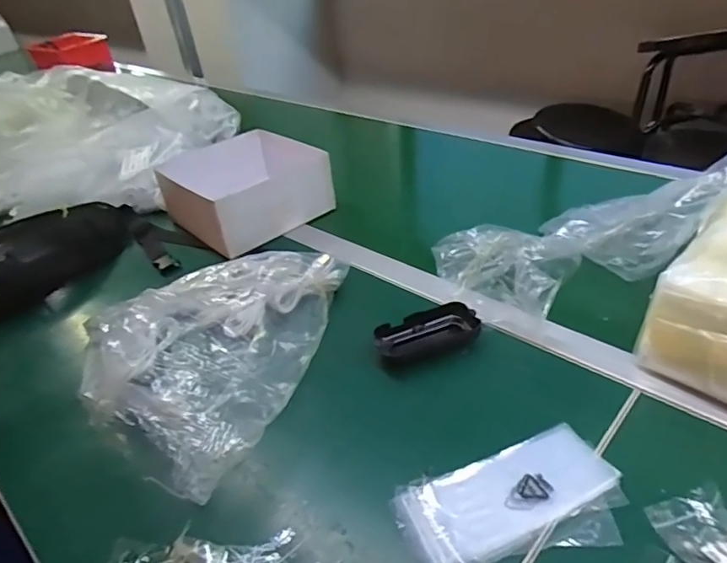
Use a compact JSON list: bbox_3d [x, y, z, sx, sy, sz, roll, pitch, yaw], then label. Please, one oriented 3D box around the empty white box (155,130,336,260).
[{"bbox_3d":[-0.179,-0.147,0.828,0.204,0.111,0.168,-32,42,-30],"label":"empty white box"}]

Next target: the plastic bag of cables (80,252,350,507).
[{"bbox_3d":[-0.149,0.041,0.552,0.182,0.112,0.327,6,38,18],"label":"plastic bag of cables"}]

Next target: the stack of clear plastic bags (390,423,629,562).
[{"bbox_3d":[0.118,0.174,0.413,0.174,0.011,0.099,-18,37,-14],"label":"stack of clear plastic bags"}]

